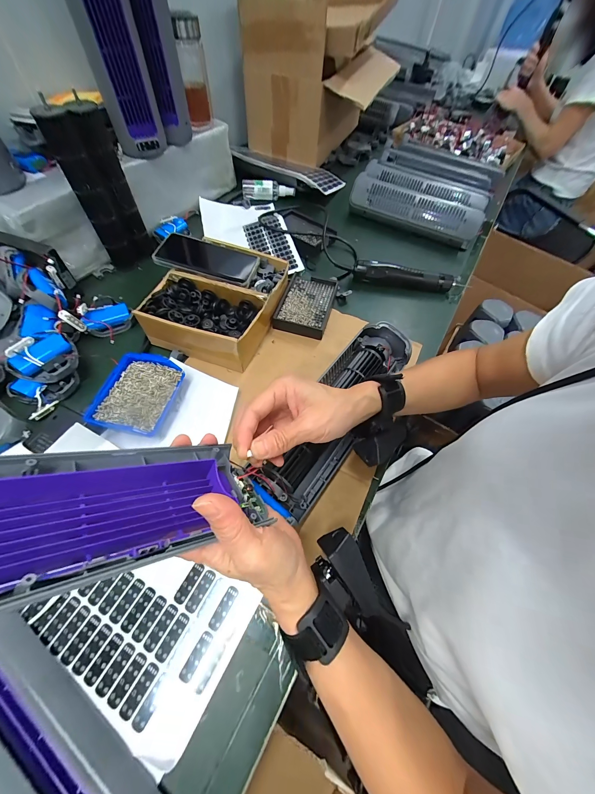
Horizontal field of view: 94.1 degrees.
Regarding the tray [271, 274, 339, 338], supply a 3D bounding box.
[{"bbox_3d":[0.017,-0.169,0.507,0.088,0.025,0.137,15,59,5],"label":"tray"}]

